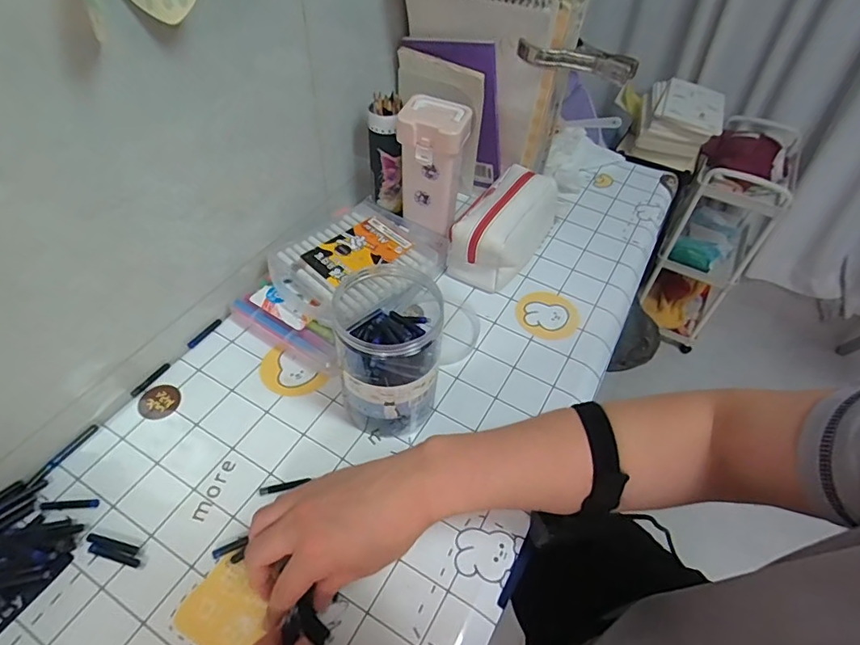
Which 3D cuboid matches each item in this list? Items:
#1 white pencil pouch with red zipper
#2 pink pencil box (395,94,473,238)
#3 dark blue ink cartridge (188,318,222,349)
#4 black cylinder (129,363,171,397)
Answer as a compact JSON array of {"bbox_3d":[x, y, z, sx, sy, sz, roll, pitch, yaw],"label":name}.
[{"bbox_3d":[0.106,-0.140,0.678,0.094,0.099,0.195,25,51,16],"label":"white pencil pouch with red zipper"},{"bbox_3d":[0.003,-0.203,0.655,0.078,0.157,0.063,18,50,11],"label":"pink pencil box"},{"bbox_3d":[-0.260,0.013,0.578,0.005,0.006,0.047,27,52,18],"label":"dark blue ink cartridge"},{"bbox_3d":[-0.298,0.061,0.534,0.007,0.005,0.048,26,52,17],"label":"black cylinder"}]

